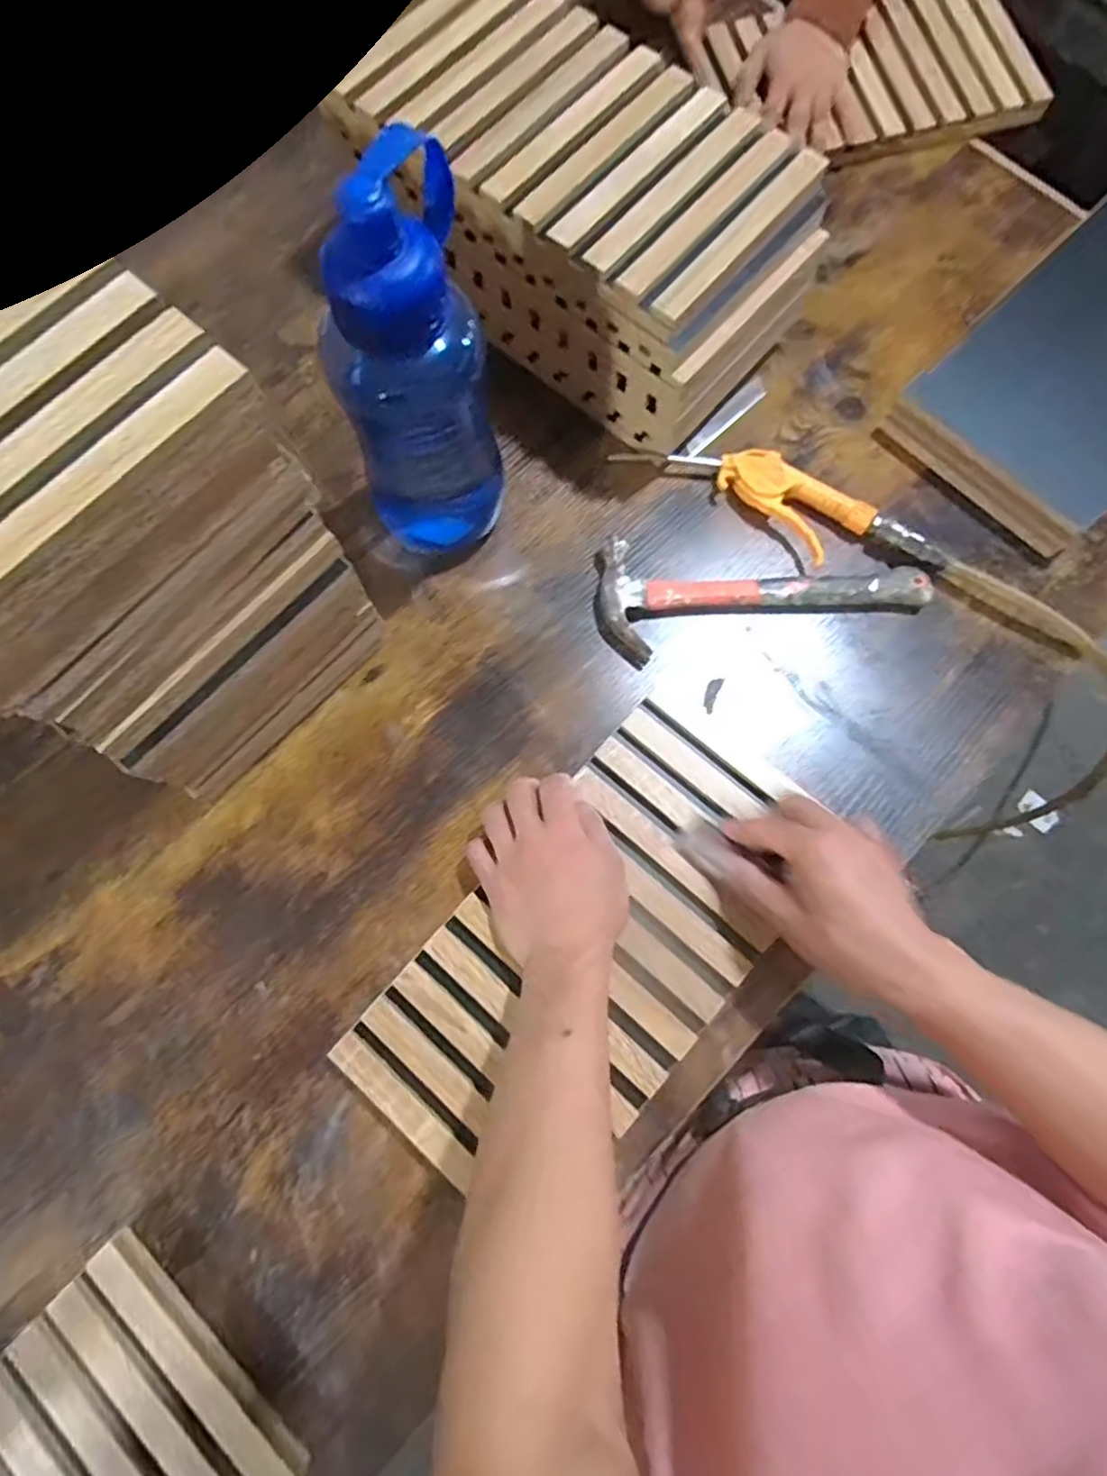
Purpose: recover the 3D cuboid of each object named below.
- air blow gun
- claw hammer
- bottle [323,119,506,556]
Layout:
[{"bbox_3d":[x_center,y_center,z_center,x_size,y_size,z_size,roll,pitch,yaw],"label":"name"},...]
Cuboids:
[{"bbox_3d":[0.198,-0.203,0.584,0.268,0.028,0.066,30,78,7],"label":"air blow gun"},{"bbox_3d":[0.169,-0.120,0.563,0.264,0.023,0.097,-4,76,-1],"label":"claw hammer"},{"bbox_3d":[-0.094,-0.232,0.465,0.099,0.266,0.100,-14,77,-3],"label":"bottle"}]

